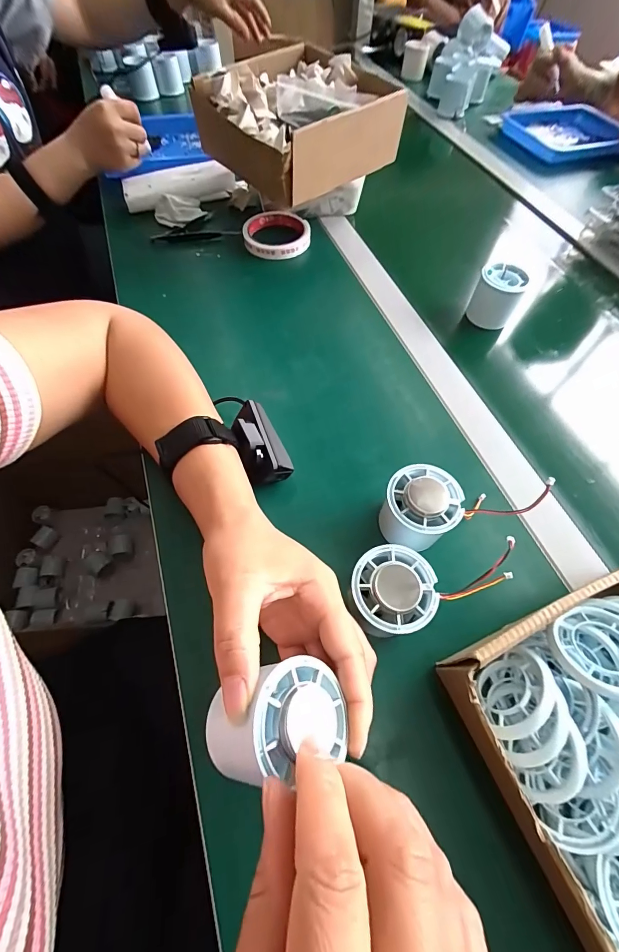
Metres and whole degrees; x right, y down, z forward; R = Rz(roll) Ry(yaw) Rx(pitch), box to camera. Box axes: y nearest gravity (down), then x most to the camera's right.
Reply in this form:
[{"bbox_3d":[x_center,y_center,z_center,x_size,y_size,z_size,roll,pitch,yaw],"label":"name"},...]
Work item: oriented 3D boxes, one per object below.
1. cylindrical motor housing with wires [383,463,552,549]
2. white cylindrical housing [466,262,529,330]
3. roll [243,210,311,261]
[{"bbox_3d":[0.110,0.024,0.287,0.119,0.062,0.060,-10,61,-7],"label":"cylindrical motor housing with wires"},{"bbox_3d":[0.221,-0.213,0.431,0.049,0.056,0.049,1,60,-1],"label":"white cylindrical housing"},{"bbox_3d":[-0.046,-0.339,0.512,0.090,0.020,0.090,1,60,-1],"label":"roll"}]

